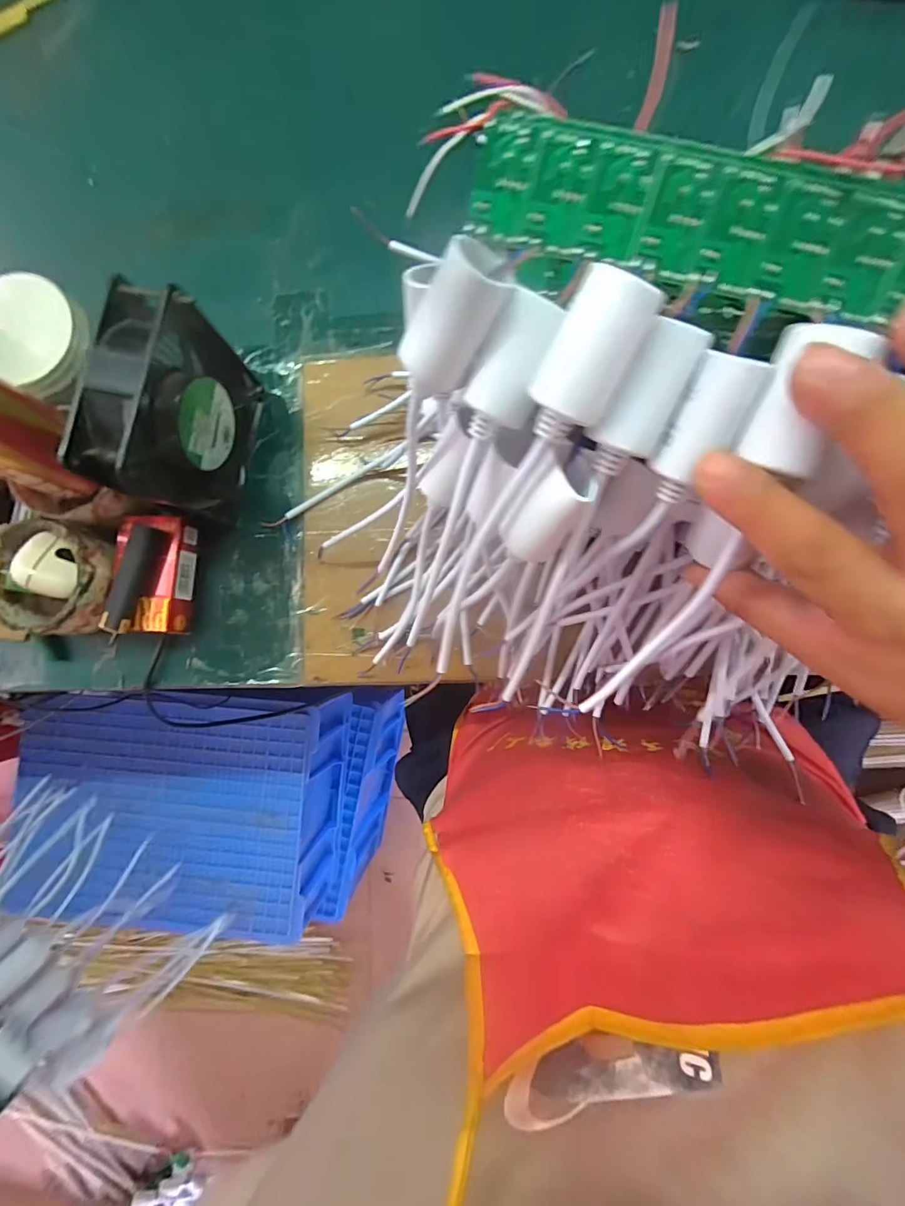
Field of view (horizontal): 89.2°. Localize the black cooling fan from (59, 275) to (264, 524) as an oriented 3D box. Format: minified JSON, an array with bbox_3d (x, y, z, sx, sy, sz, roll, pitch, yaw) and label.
[{"bbox_3d":[-0.184,-0.126,0.316,0.040,0.122,0.118,14,88,5],"label":"black cooling fan"}]

